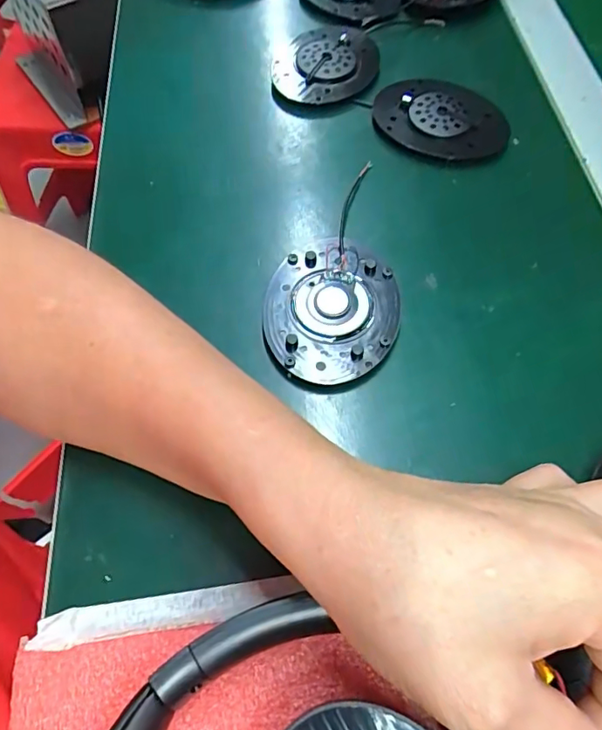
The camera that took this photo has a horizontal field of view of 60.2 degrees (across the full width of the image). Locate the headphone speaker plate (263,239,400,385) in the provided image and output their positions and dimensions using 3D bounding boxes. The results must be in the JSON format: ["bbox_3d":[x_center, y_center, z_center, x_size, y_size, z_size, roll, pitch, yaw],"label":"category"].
[{"bbox_3d":[0.016,-0.029,0.266,0.066,0.010,0.081,3,62,0],"label":"headphone speaker plate"}]

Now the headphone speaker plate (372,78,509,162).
[{"bbox_3d":[0.089,-0.158,0.332,0.084,0.013,0.062,25,65,12],"label":"headphone speaker plate"}]

